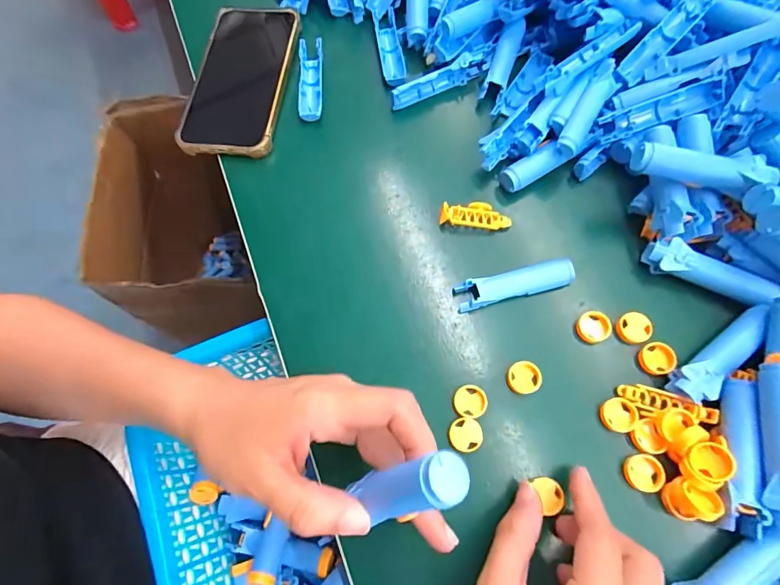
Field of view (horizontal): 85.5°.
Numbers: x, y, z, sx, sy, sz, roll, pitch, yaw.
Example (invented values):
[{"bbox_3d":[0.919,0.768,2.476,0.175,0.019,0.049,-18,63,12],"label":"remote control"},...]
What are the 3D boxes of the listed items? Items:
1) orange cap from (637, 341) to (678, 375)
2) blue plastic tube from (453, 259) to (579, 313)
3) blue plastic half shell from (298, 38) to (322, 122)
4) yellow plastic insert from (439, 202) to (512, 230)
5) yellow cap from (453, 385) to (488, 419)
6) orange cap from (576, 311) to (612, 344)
[{"bbox_3d":[0.165,0.041,0.260,0.019,0.007,0.019,-1,69,1],"label":"orange cap"},{"bbox_3d":[0.082,-0.005,0.278,0.077,0.016,0.017,-13,69,-3],"label":"blue plastic tube"},{"bbox_3d":[-0.066,-0.177,0.350,0.019,0.011,0.079,-3,69,0],"label":"blue plastic half shell"},{"bbox_3d":[0.060,-0.055,0.294,0.048,0.012,0.017,6,69,4],"label":"yellow plastic insert"},{"bbox_3d":[0.048,0.066,0.254,0.019,0.005,0.019,-1,69,1],"label":"yellow cap"},{"bbox_3d":[0.130,0.023,0.269,0.019,0.008,0.019,-1,69,1],"label":"orange cap"}]

